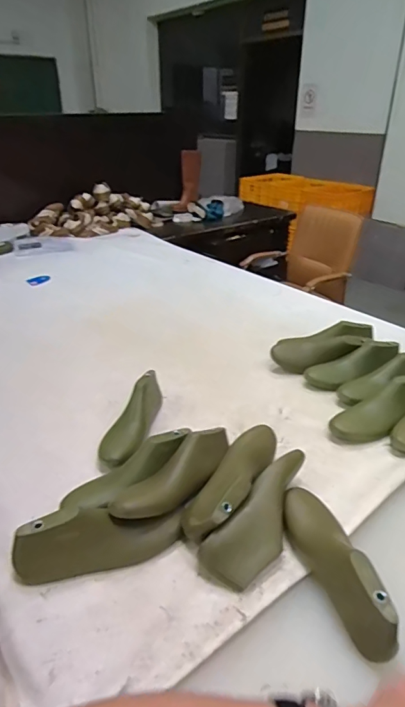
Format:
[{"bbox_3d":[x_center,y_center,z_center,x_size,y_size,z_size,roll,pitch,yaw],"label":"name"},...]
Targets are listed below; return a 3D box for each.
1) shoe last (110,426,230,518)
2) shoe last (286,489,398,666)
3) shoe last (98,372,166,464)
[{"bbox_3d":[-0.044,0.212,0.777,0.092,0.071,0.260,23,37,36],"label":"shoe last"},{"bbox_3d":[0.194,0.300,0.663,0.088,0.079,0.273,-5,29,-8],"label":"shoe last"},{"bbox_3d":[-0.153,0.131,0.977,0.078,0.084,0.262,5,30,10],"label":"shoe last"}]

